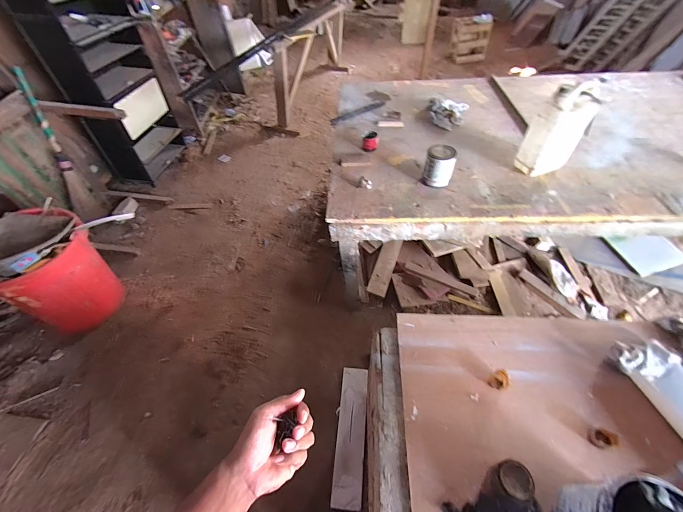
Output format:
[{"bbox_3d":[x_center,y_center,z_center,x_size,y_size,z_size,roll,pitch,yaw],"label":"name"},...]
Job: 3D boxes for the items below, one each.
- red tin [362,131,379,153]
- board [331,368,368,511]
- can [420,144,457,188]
[{"bbox_3d":[0.133,-0.527,1.345,0.070,0.065,0.074,-1,53,1],"label":"red tin"},{"bbox_3d":[0.047,0.803,1.363,0.127,0.019,0.555,-1,49,11],"label":"board"},{"bbox_3d":[0.382,-0.348,1.156,0.111,0.124,0.111,-1,53,1],"label":"can"}]

